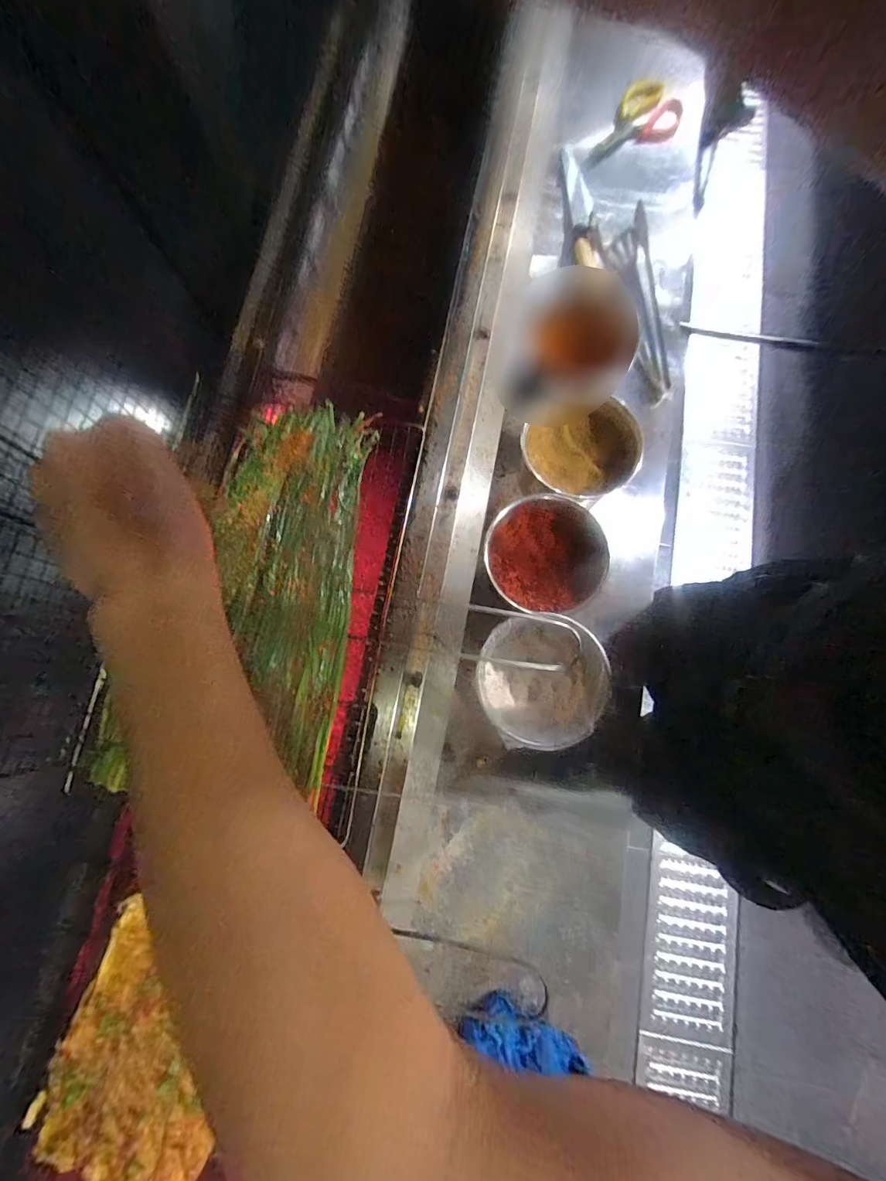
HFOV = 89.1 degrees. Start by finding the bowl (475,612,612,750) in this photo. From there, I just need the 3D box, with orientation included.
[{"bbox_3d":[0.129,0.115,0.583,0.140,0.110,0.153,0,79,1],"label":"bowl"}]

